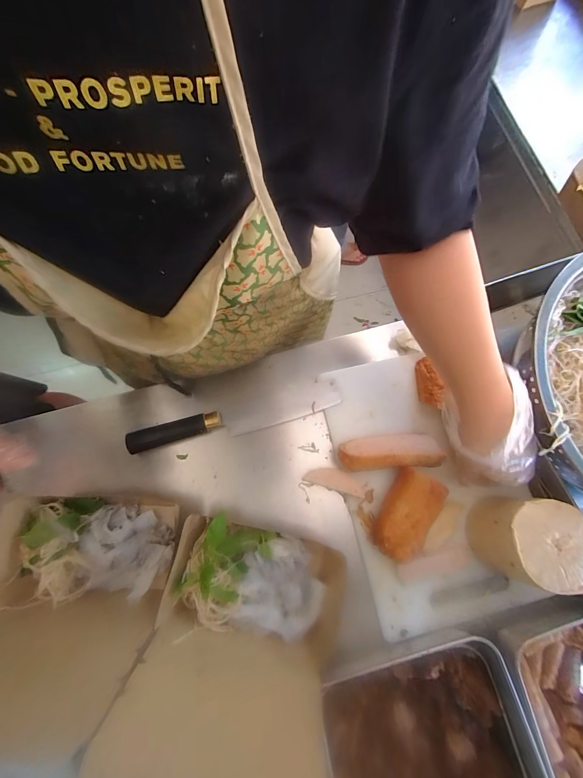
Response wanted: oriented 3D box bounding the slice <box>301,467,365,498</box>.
[{"bbox_3d":[0.057,0.123,0.424,0.082,0.013,0.026,13,76,18],"label":"slice"}]

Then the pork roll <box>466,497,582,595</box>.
[{"bbox_3d":[0.279,0.177,0.373,0.104,0.088,0.094,6,76,1],"label":"pork roll"}]

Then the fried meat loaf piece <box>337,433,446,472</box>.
[{"bbox_3d":[0.132,0.085,0.421,0.135,0.046,0.046,-3,76,-1],"label":"fried meat loaf piece"}]

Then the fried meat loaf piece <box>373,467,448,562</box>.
[{"bbox_3d":[0.146,0.160,0.396,0.059,0.051,0.111,31,78,7],"label":"fried meat loaf piece"}]

